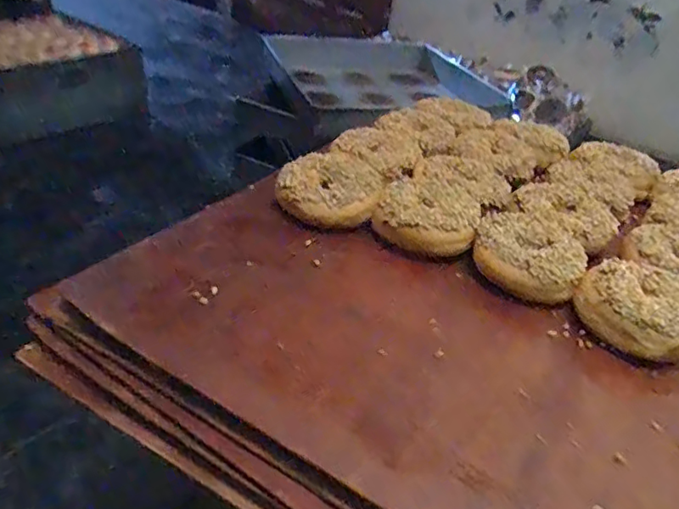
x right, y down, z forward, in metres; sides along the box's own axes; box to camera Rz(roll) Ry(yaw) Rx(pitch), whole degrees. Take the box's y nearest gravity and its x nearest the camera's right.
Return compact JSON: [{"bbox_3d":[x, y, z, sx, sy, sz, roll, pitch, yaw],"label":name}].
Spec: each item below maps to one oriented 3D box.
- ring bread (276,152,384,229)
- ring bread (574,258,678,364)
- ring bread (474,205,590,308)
[{"bbox_3d":[-0.010,-0.064,0.535,0.094,0.024,0.091,0,36,-10],"label":"ring bread"},{"bbox_3d":[0.236,0.040,0.435,0.092,0.032,0.090,-20,43,-33],"label":"ring bread"},{"bbox_3d":[0.162,-0.002,0.486,0.086,0.027,0.099,18,36,14],"label":"ring bread"}]

